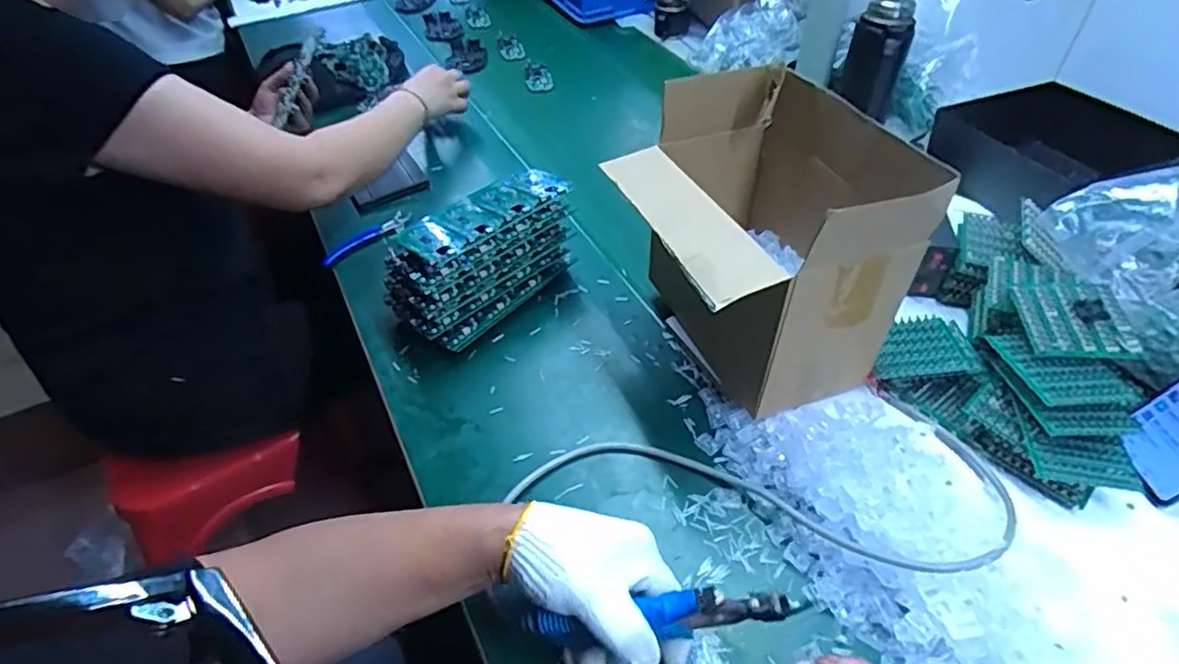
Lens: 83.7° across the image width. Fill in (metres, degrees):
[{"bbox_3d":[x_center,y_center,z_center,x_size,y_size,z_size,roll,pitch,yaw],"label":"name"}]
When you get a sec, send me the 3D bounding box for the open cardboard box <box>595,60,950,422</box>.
[{"bbox_3d":[0.149,-0.078,0.616,0.209,0.227,0.236,-16,48,-13],"label":"open cardboard box"}]

